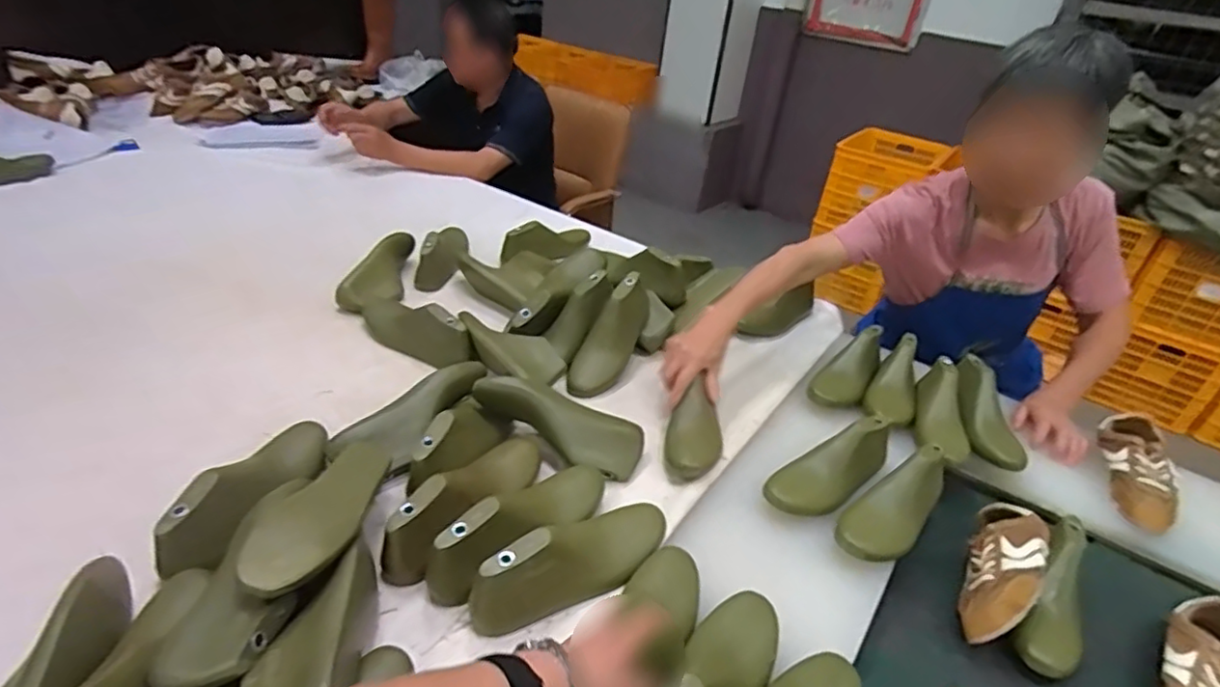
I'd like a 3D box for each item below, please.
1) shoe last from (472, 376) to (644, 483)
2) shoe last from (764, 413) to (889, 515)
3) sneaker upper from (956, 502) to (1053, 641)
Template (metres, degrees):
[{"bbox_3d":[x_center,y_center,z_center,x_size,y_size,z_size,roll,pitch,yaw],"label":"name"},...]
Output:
[{"bbox_3d":[-0.071,0.109,0.844,0.238,0.071,0.076,26,34,-2],"label":"shoe last"},{"bbox_3d":[0.312,0.158,0.858,0.218,0.079,0.084,-22,42,-35],"label":"shoe last"},{"bbox_3d":[0.482,0.288,0.782,0.074,0.082,0.204,27,39,29],"label":"sneaker upper"}]

